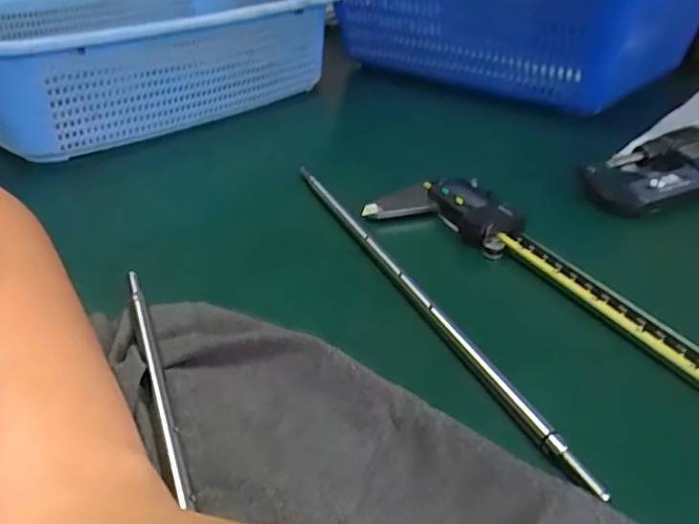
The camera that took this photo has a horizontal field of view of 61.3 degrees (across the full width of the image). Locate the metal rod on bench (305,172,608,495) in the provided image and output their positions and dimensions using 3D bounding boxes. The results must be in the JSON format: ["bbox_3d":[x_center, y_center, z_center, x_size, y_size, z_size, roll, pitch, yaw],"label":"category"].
[{"bbox_3d":[0.027,0.009,0.287,0.006,0.008,0.262,-15,36,-20],"label":"metal rod on bench"}]

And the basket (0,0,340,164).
[{"bbox_3d":[-0.185,-0.185,0.511,0.315,0.092,0.226,-25,40,-31],"label":"basket"}]

